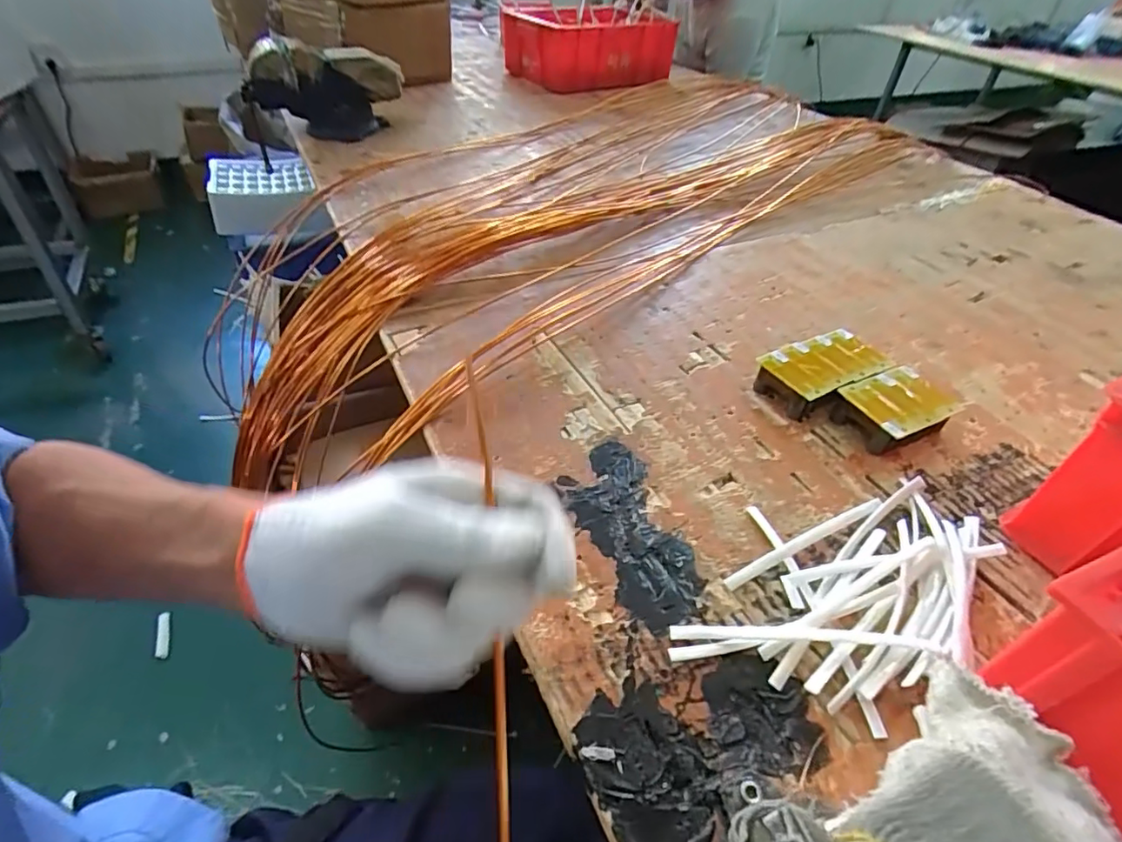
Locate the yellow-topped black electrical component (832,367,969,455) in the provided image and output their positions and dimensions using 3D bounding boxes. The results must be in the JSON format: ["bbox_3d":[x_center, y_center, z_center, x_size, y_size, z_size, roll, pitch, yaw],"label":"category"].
[{"bbox_3d":[0.315,-0.010,0.524,0.097,0.037,0.069,-15,47,-20],"label":"yellow-topped black electrical component"}]

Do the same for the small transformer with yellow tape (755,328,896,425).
[{"bbox_3d":[0.267,-0.050,0.566,0.129,0.037,0.071,-18,48,-23],"label":"small transformer with yellow tape"}]

